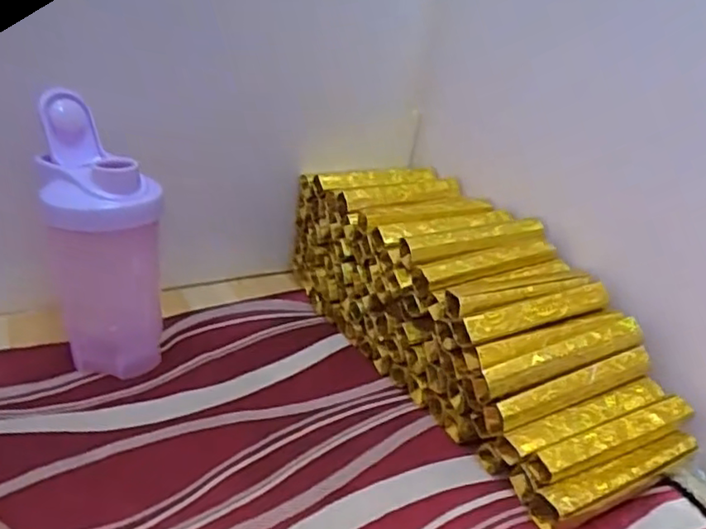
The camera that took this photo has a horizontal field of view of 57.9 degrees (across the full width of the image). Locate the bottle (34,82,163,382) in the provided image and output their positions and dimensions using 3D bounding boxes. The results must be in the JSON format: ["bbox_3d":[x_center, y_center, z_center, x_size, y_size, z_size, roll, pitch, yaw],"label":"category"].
[{"bbox_3d":[-0.197,-0.014,0.504,0.080,0.205,0.090,-8,25,-25],"label":"bottle"}]

